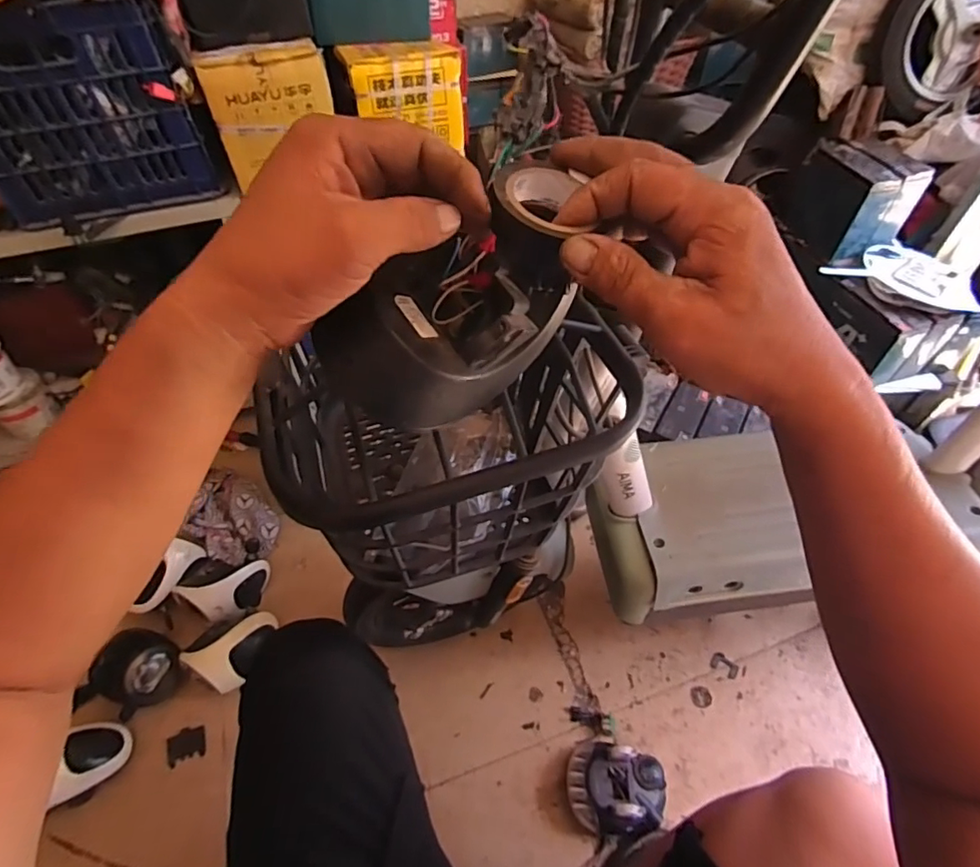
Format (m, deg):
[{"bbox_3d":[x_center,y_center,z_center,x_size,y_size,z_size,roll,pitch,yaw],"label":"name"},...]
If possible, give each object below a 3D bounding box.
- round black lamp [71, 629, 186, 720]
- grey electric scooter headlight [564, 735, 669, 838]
[{"bbox_3d":[-0.612,0.413,0.903,0.124,0.071,0.133,-1,51,1],"label":"round black lamp"},{"bbox_3d":[0.196,0.548,0.811,0.145,0.075,0.119,12,53,11],"label":"grey electric scooter headlight"}]

